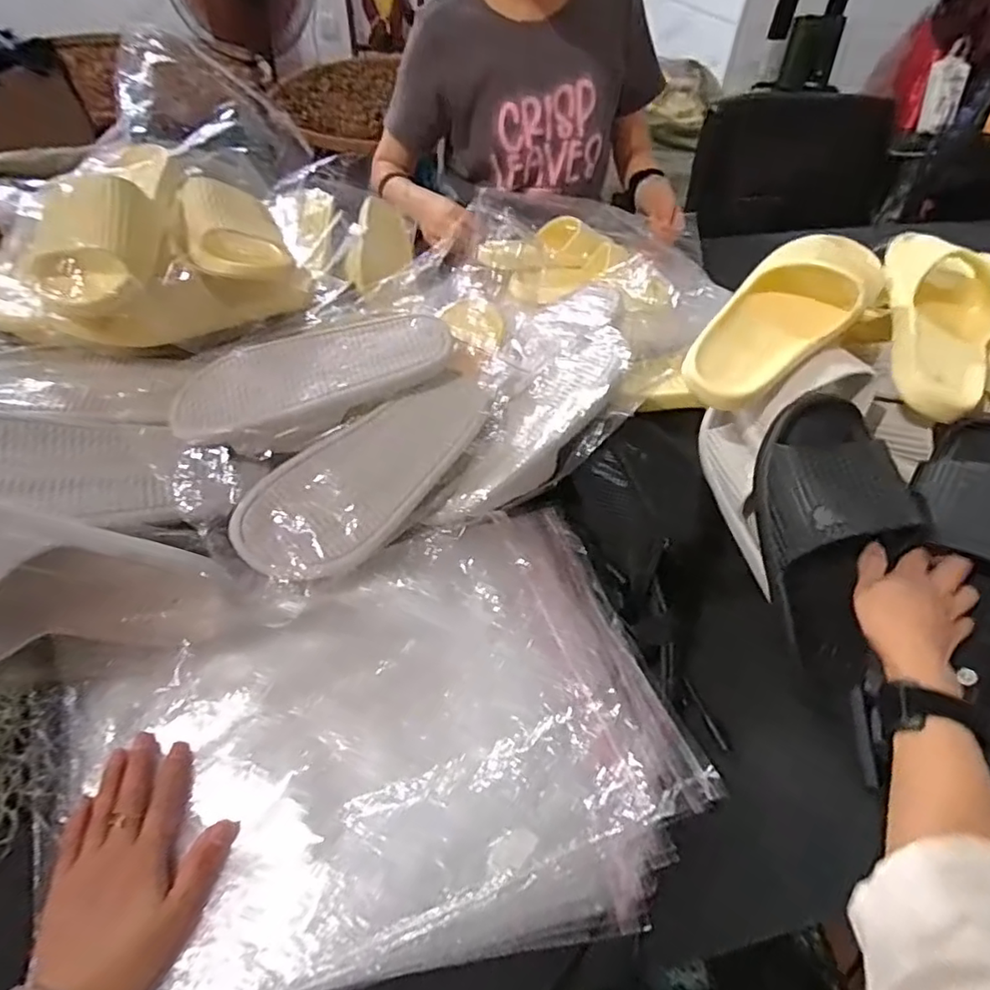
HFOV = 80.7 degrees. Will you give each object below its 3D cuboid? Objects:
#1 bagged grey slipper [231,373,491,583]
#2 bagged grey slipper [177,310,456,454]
[{"bbox_3d":[-0.111,-0.018,0.550,0.264,0.066,0.111,-39,95,-26],"label":"bagged grey slipper"},{"bbox_3d":[-0.166,-0.111,0.549,0.252,0.051,0.113,-23,54,-21],"label":"bagged grey slipper"}]

